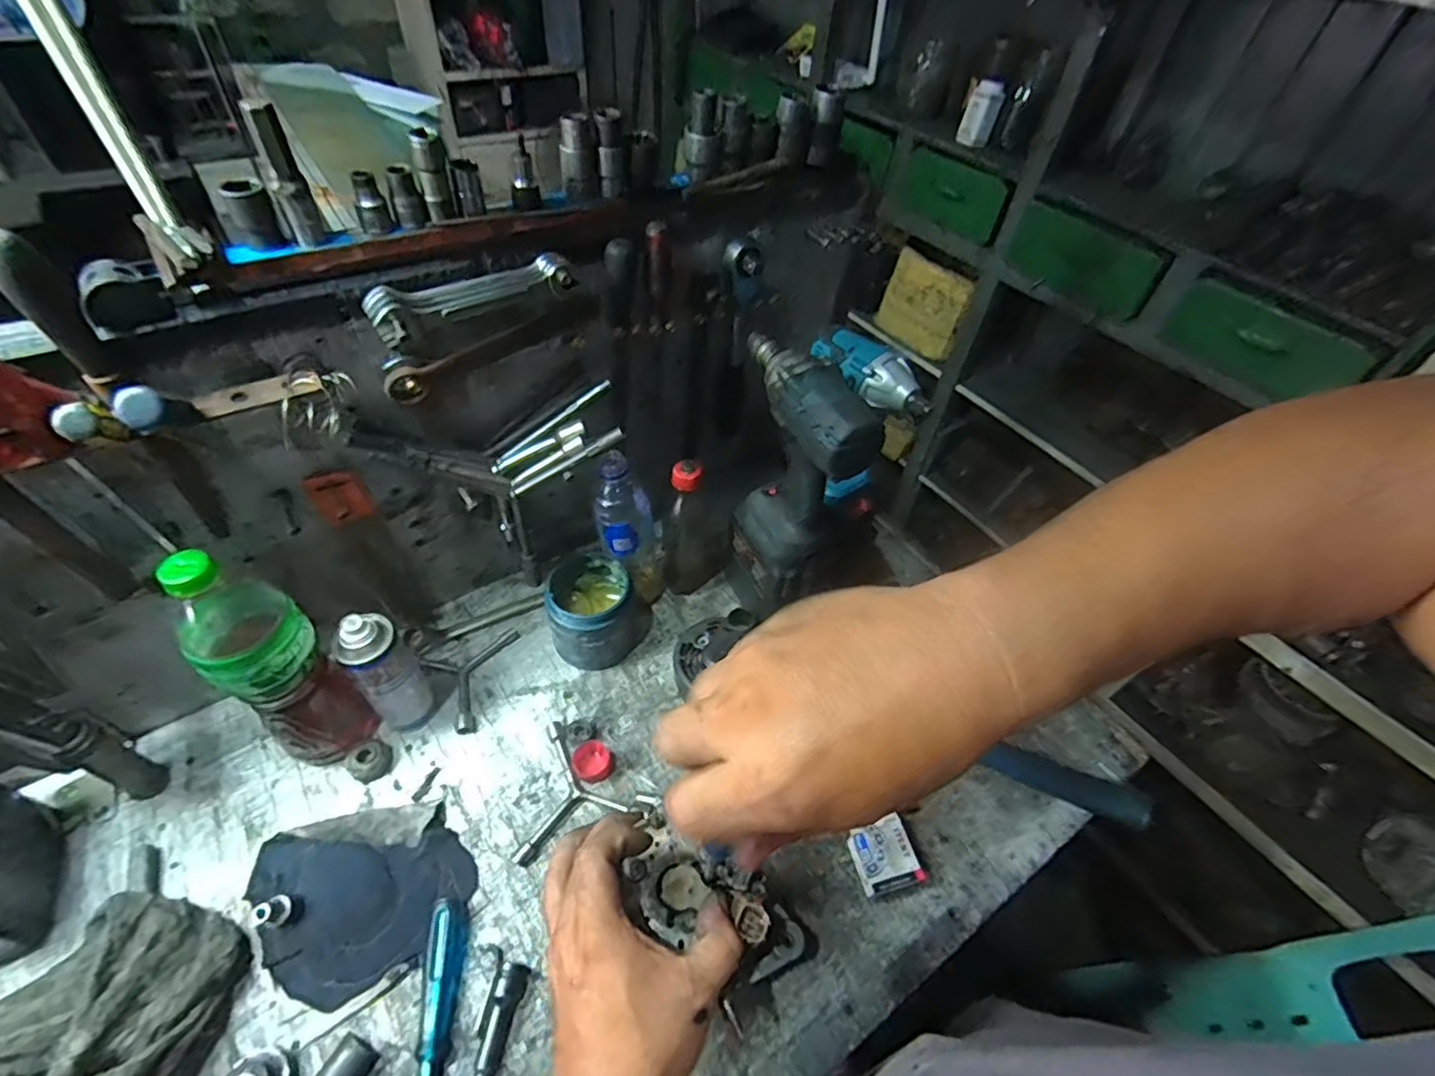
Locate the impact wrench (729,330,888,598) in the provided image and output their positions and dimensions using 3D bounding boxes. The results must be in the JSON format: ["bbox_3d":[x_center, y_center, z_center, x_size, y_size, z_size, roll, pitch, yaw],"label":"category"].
[{"bbox_3d":[0.073,-0.062,0.625,0.073,0.250,0.168,-11,51,-16],"label":"impact wrench"}]

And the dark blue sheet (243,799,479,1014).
[{"bbox_3d":[-0.311,0.299,0.547,0.156,0.018,0.158,-30,58,-28],"label":"dark blue sheet"}]

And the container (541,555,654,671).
[{"bbox_3d":[-0.129,0.075,0.702,0.108,0.103,0.111,3,48,-3],"label":"container"}]

